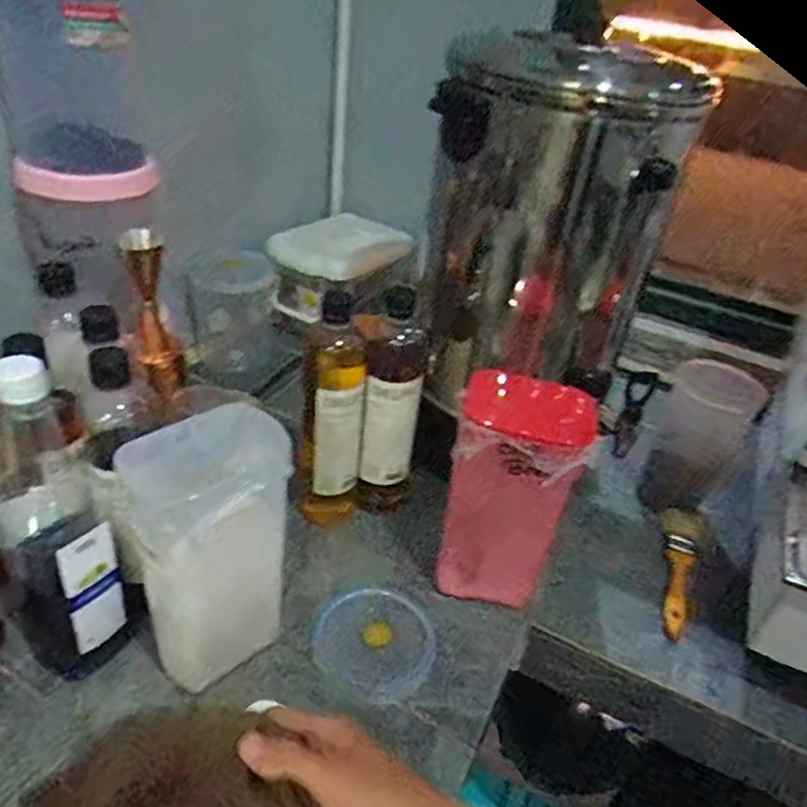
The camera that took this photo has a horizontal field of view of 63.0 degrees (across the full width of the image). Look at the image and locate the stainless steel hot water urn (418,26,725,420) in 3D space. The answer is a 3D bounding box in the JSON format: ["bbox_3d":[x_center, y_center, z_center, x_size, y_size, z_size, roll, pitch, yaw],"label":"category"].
[{"bbox_3d":[0.158,-0.212,0.750,0.242,0.374,0.198,21,50,19],"label":"stainless steel hot water urn"}]

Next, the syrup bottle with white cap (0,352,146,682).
[{"bbox_3d":[-0.277,0.095,0.525,0.077,0.300,0.075,27,39,26],"label":"syrup bottle with white cap"}]

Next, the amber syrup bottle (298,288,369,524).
[{"bbox_3d":[-0.075,0.014,0.712,0.066,0.279,0.050,2,35,-8],"label":"amber syrup bottle"}]

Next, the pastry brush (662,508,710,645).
[{"bbox_3d":[0.327,0.190,0.769,0.053,0.011,0.204,17,36,14],"label":"pastry brush"}]

